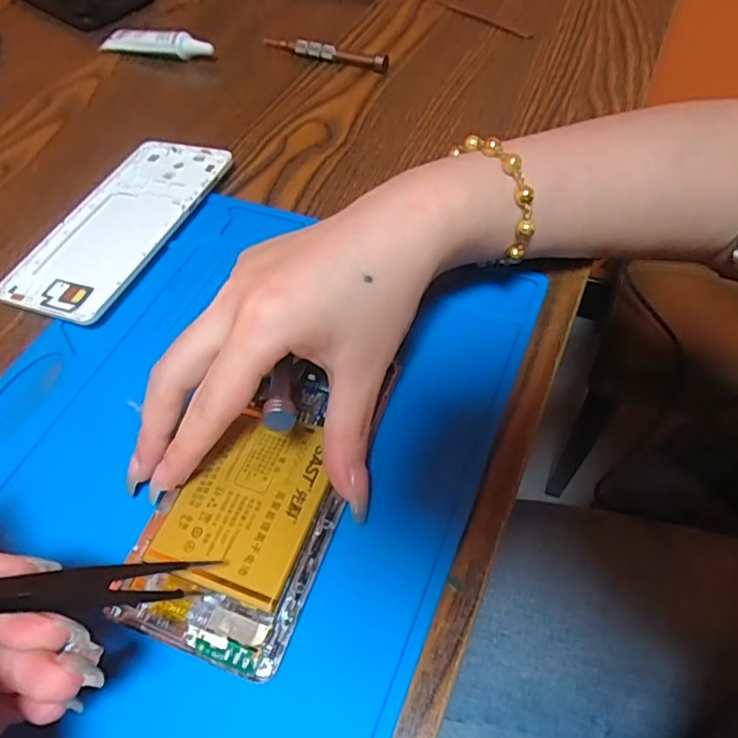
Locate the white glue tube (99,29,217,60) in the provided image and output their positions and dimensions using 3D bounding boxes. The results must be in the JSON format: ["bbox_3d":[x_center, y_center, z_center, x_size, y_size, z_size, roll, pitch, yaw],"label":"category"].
[{"bbox_3d":[-0.167,-0.256,0.450,0.103,0.019,0.023,18,59,17],"label":"white glue tube"}]

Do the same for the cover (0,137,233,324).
[{"bbox_3d":[-0.149,-0.088,0.337,0.085,0.012,0.147,16,59,15],"label":"cover"}]

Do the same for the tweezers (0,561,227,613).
[{"bbox_3d":[-0.106,0.072,0.183,0.114,0.006,0.012,5,50,-30],"label":"tweezers"}]

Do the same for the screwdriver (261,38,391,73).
[{"bbox_3d":[-0.035,-0.238,0.431,0.109,0.013,0.009,25,61,20],"label":"screwdriver"}]

